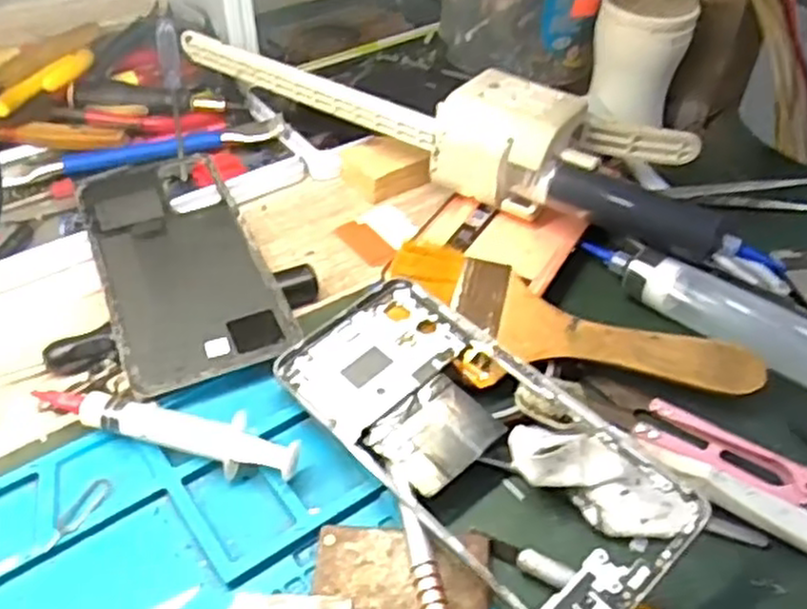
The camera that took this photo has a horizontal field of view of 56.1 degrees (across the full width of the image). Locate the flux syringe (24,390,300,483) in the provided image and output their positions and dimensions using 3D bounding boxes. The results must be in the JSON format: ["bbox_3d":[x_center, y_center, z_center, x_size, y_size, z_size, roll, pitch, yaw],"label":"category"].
[{"bbox_3d":[-0.096,0.049,0.297,0.113,0.016,0.017,11,45,9],"label":"flux syringe"}]

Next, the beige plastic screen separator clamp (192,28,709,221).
[{"bbox_3d":[0.004,-0.094,0.417,0.296,0.063,0.071,15,46,13],"label":"beige plastic screen separator clamp"}]

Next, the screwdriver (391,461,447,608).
[{"bbox_3d":[0.008,0.093,0.258,0.009,0.012,0.091,-6,45,-8],"label":"screwdriver"}]

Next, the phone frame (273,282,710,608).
[{"bbox_3d":[0.026,0.050,0.293,0.166,0.008,0.083,34,61,30],"label":"phone frame"}]

